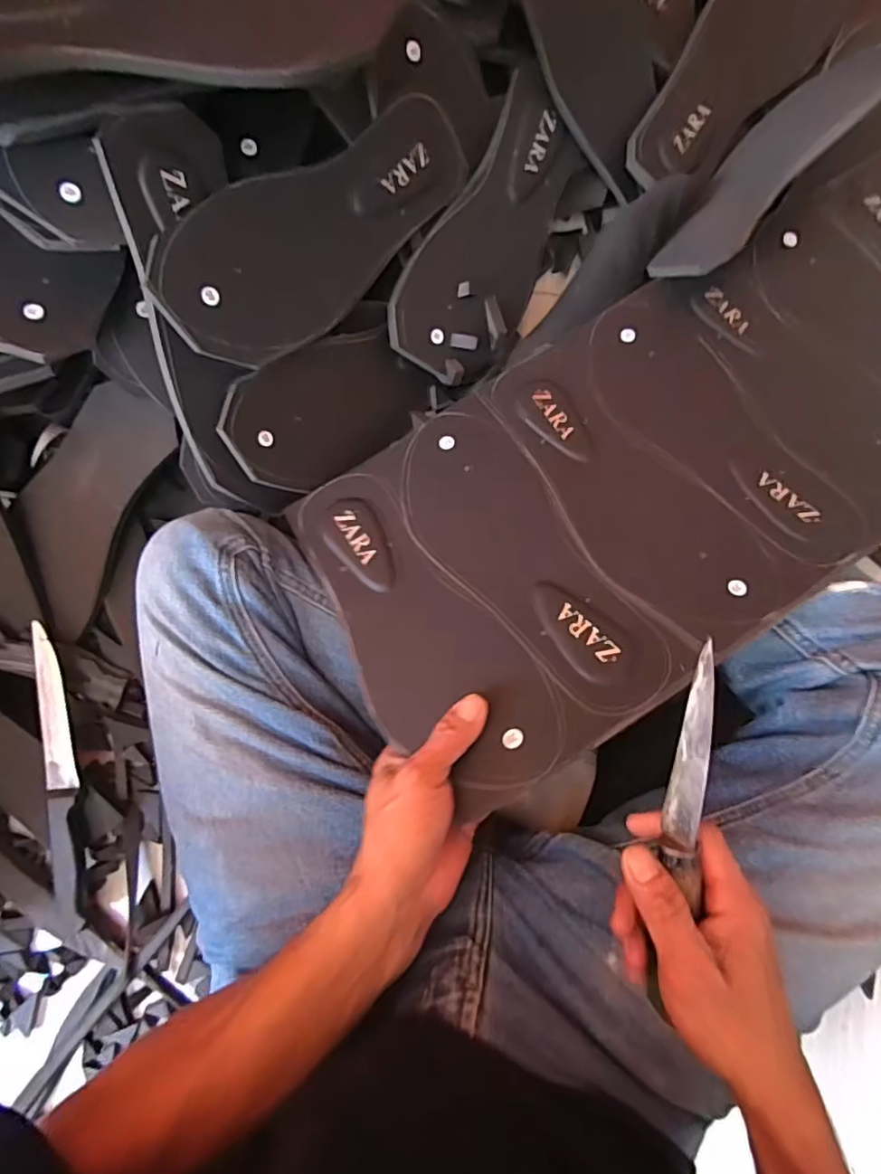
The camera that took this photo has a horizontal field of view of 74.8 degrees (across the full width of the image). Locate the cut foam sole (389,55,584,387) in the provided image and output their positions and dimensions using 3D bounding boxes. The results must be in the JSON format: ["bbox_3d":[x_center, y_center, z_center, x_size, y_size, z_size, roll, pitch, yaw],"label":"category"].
[{"bbox_3d":[0.046,-0.284,0.476,0.103,0.013,0.233,30,90,-26],"label":"cut foam sole"}]

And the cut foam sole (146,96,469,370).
[{"bbox_3d":[-0.079,-0.250,0.414,0.256,0.013,0.104,-39,128,-17],"label":"cut foam sole"}]

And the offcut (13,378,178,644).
[{"bbox_3d":[-0.301,-0.065,0.482,0.086,0.029,0.215,27,99,3],"label":"offcut"}]

